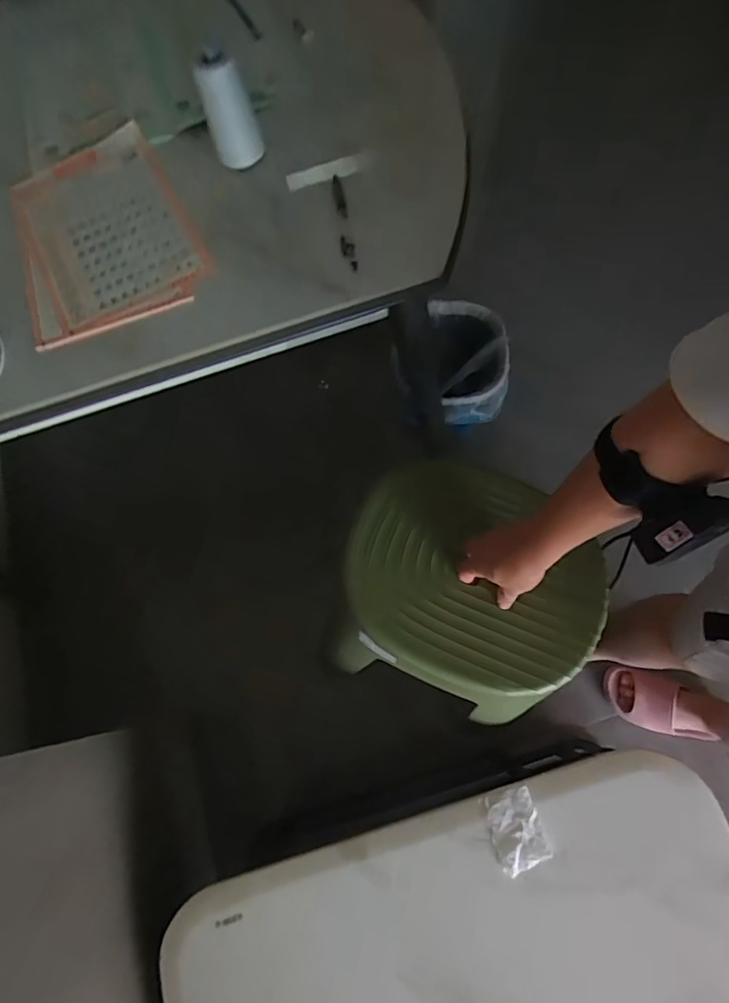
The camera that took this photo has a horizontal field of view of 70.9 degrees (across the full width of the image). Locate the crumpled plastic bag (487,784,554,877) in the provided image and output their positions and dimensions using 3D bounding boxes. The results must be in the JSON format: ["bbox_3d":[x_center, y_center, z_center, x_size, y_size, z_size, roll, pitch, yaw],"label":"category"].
[{"bbox_3d":[0.205,0.448,0.700,0.072,0.030,0.086,-19,71,-5],"label":"crumpled plastic bag"}]

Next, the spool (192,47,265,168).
[{"bbox_3d":[-0.149,-0.431,0.571,0.052,0.103,0.047,-19,72,-2],"label":"spool"}]

